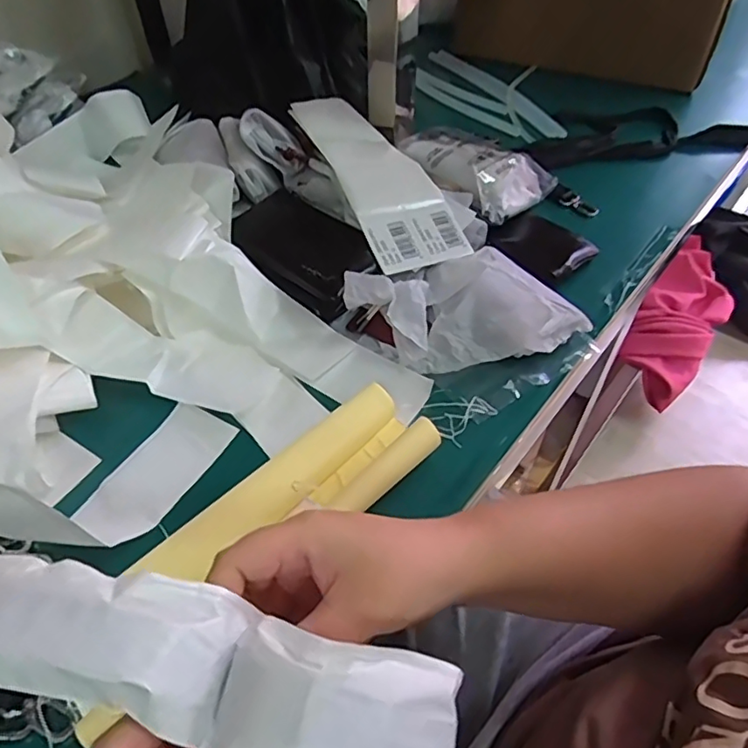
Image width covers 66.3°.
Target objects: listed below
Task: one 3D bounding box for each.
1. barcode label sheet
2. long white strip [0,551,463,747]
[{"bbox_3d":[0.004,-0.208,0.581,0.096,0.047,0.242,-20,52,-15],"label":"barcode label sheet"},{"bbox_3d":[-0.180,0.103,0.234,0.425,0.043,0.064,7,50,6],"label":"long white strip"}]

